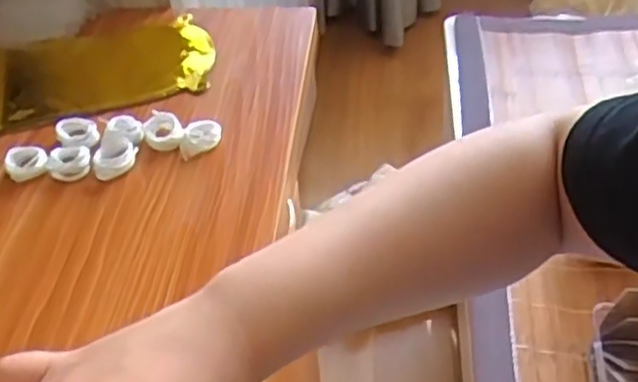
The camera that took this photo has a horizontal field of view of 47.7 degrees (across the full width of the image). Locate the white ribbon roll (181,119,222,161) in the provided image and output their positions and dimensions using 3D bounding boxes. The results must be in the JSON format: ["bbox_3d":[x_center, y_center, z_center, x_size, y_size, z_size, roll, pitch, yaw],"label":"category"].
[{"bbox_3d":[-0.086,-0.038,0.527,0.029,0.017,0.027,-2,43,2],"label":"white ribbon roll"}]

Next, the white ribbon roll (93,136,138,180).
[{"bbox_3d":[-0.146,-0.025,0.516,0.031,0.013,0.031,-14,44,-12],"label":"white ribbon roll"}]

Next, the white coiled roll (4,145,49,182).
[{"bbox_3d":[-0.209,-0.020,0.515,0.029,0.011,0.028,-17,45,-15],"label":"white coiled roll"}]

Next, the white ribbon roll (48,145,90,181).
[{"bbox_3d":[-0.178,-0.022,0.516,0.028,0.009,0.028,-2,43,2],"label":"white ribbon roll"}]

